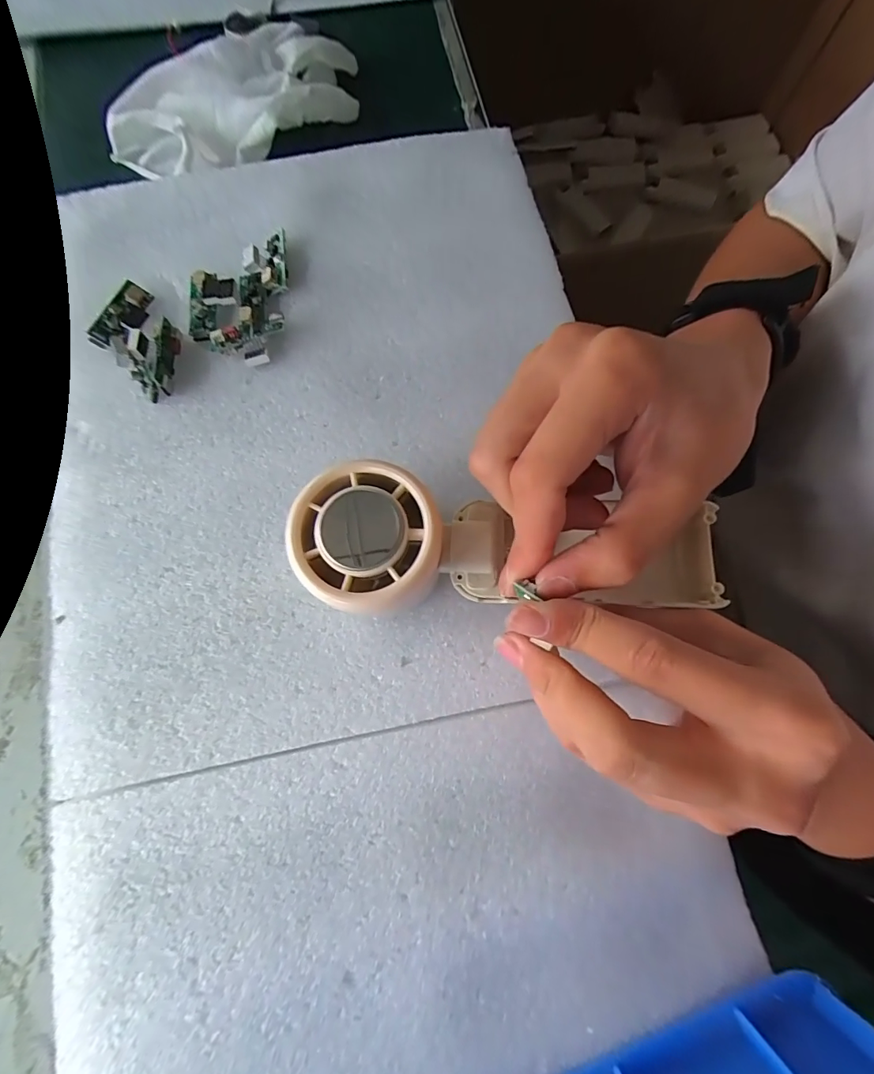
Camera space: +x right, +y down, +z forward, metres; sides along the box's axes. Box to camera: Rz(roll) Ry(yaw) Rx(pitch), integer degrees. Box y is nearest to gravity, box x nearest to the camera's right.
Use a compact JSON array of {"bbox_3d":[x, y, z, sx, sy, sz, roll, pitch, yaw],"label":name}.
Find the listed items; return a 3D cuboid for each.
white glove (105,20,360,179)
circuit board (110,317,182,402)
[{"bbox_3d":[-0.123,-0.279,0.296,0.160,0.034,0.077,-40,79,-7],"label":"white glove"},{"bbox_3d":[-0.144,-0.090,0.231,0.021,0.021,0.038,-1,77,1],"label":"circuit board"}]

